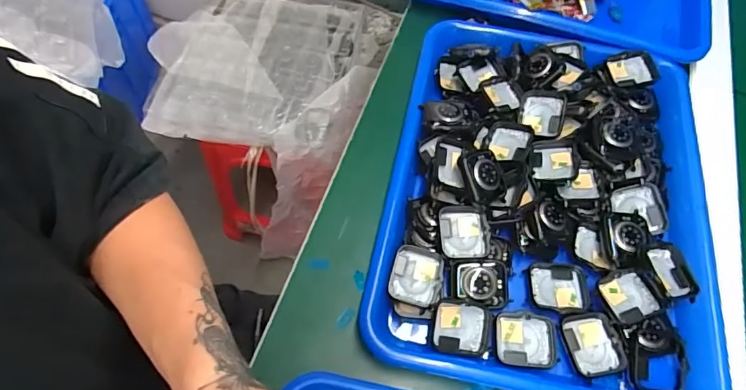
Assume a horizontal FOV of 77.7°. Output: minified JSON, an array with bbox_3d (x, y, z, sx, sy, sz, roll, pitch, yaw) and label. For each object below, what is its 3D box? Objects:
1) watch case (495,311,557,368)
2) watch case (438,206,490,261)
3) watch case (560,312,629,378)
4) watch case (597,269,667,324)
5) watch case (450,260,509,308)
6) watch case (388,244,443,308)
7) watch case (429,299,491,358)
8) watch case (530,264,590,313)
[{"bbox_3d":[0.110,0.104,0.332,0.043,0.009,0.036,1,61,0],"label":"watch case"},{"bbox_3d":[0.069,0.029,0.353,0.037,0.012,0.040,1,61,0],"label":"watch case"},{"bbox_3d":[0.158,0.106,0.330,0.036,0.011,0.042,-10,62,-6],"label":"watch case"},{"bbox_3d":[0.187,0.074,0.339,0.038,0.012,0.037,-14,62,-8],"label":"watch case"},{"bbox_3d":[0.078,0.064,0.341,0.041,0.008,0.033,1,61,0],"label":"watch case"},{"bbox_3d":[0.032,0.061,0.345,0.037,0.012,0.040,13,62,7],"label":"watch case"},{"bbox_3d":[0.064,0.096,0.336,0.042,0.010,0.036,11,81,-7],"label":"watch case"},{"bbox_3d":[0.141,0.070,0.349,0.042,0.009,0.037,2,61,0],"label":"watch case"}]

